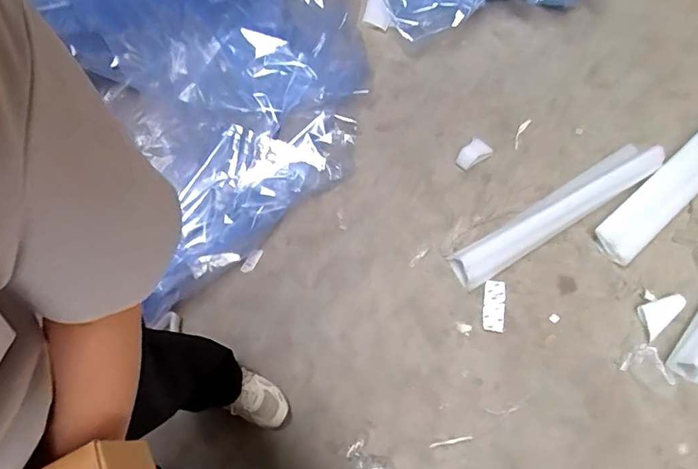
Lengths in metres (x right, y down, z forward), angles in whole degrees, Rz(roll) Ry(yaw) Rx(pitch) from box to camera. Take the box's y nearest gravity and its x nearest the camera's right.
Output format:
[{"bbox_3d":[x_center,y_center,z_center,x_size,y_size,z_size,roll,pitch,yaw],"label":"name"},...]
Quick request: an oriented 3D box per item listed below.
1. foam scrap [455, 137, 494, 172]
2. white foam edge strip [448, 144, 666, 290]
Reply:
[{"bbox_3d":[0.333,-0.218,1.358,0.067,0.070,0.097,41,77,17],"label":"foam scrap"},{"bbox_3d":[0.511,-0.058,1.285,0.589,0.088,0.098,-31,70,-8],"label":"white foam edge strip"}]

